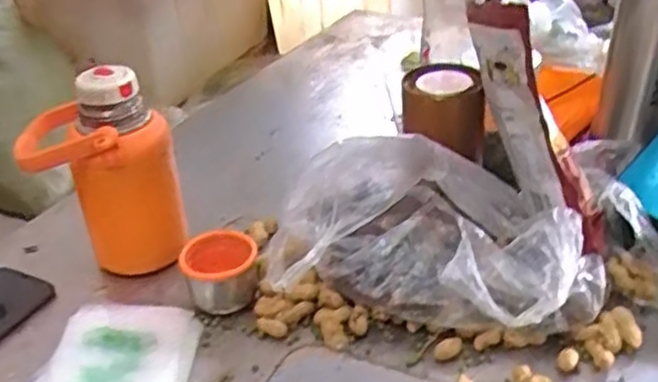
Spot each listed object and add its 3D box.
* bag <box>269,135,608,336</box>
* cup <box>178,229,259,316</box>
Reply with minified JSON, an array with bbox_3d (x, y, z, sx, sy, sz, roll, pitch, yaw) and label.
[{"bbox_3d":[0.092,0.046,0.635,0.276,0.140,0.136,5,34,15],"label":"bag"},{"bbox_3d":[-0.102,0.075,0.682,0.067,0.056,0.062,-3,33,2],"label":"cup"}]

